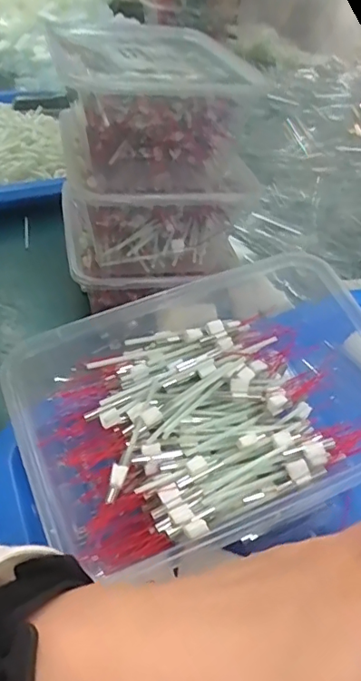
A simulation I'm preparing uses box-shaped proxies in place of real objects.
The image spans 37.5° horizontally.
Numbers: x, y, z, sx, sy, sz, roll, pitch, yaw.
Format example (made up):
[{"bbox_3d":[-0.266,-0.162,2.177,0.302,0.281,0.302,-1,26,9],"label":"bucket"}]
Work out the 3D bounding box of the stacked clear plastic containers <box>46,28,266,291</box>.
[{"bbox_3d":[-0.024,-0.124,0.376,0.116,0.140,0.150,-8,41,-18],"label":"stacked clear plastic containers"}]

